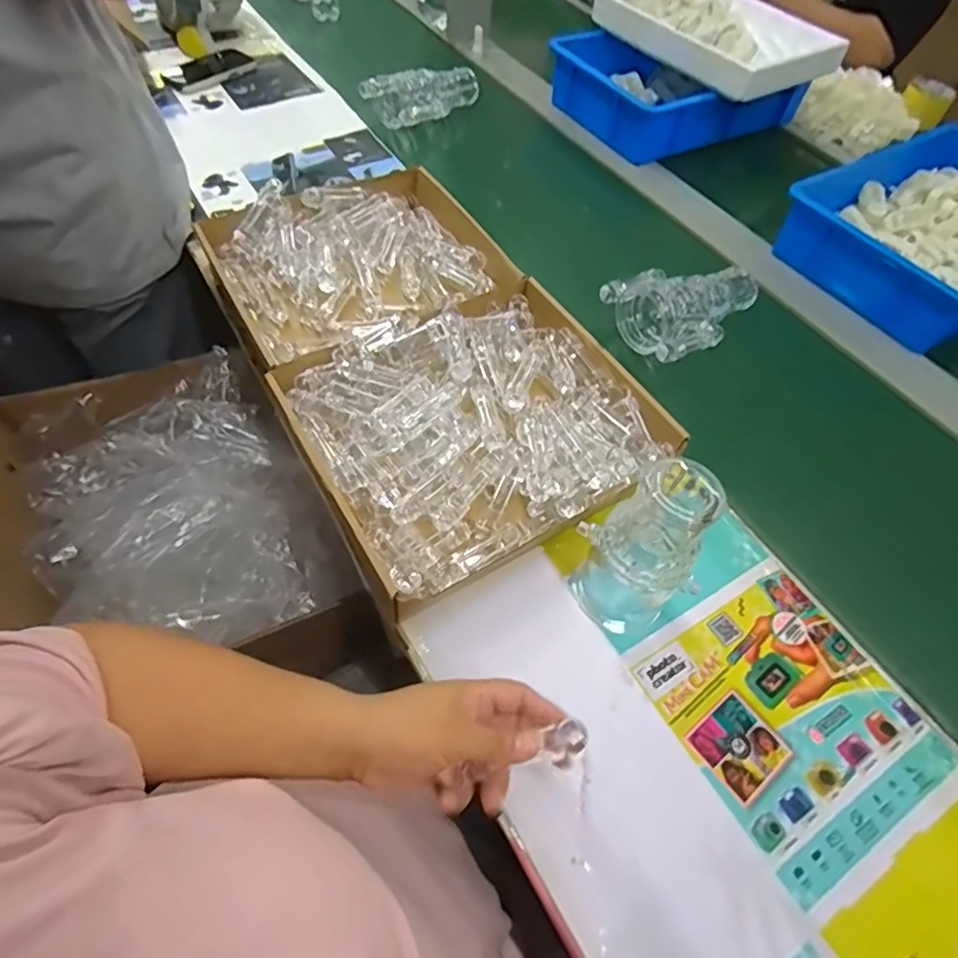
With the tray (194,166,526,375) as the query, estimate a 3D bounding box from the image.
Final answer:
[{"bbox_3d":[-0.135,-0.250,0.691,0.319,0.072,0.295,-23,62,-18],"label":"tray"}]

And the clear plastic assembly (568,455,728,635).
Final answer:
[{"bbox_3d":[0.128,0.054,0.445,0.072,0.167,0.077,-19,60,-15],"label":"clear plastic assembly"}]

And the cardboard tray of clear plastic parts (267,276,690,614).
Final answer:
[{"bbox_3d":[0.001,-0.055,0.569,0.314,0.058,0.274,-25,62,-19],"label":"cardboard tray of clear plastic parts"}]

